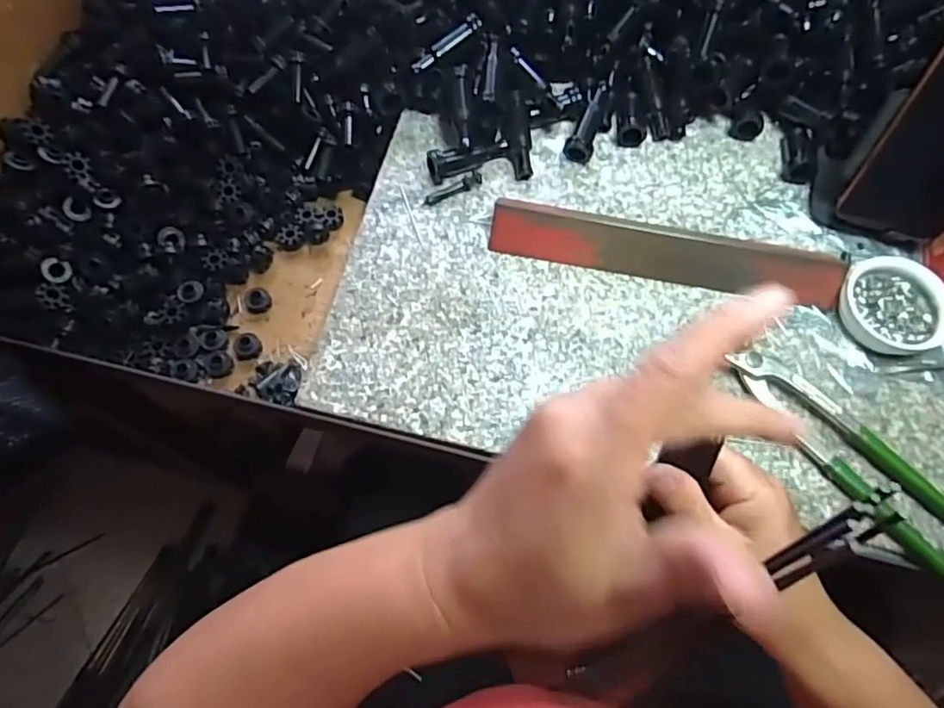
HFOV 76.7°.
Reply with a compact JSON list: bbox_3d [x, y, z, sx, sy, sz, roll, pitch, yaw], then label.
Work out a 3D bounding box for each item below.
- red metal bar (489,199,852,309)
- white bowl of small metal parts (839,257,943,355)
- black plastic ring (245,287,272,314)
[{"bbox_3d":[0.143,-0.076,0.442,0.256,0.028,0.032,11,68,3],"label":"red metal bar"},{"bbox_3d":[0.304,-0.034,0.432,0.066,0.025,0.074,-23,70,-10],"label":"white bowl of small metal parts"},{"bbox_3d":[-0.163,-0.041,0.456,0.020,0.012,0.018,-35,72,-14],"label":"black plastic ring"}]

